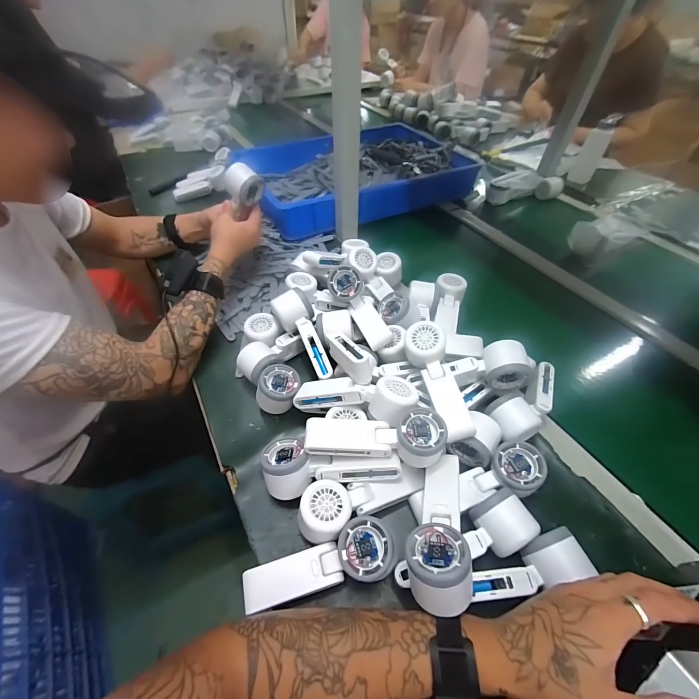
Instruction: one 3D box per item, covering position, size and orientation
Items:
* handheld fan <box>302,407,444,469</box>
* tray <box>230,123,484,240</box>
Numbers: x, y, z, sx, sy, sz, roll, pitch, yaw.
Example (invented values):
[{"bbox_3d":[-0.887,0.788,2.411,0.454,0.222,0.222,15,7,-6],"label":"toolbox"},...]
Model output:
[{"bbox_3d":[0.032,0.104,0.401,0.168,0.046,0.054,2,49,0],"label":"handheld fan"},{"bbox_3d":[0.012,-0.521,0.952,0.595,0.101,0.430,-22,53,-19],"label":"tray"}]

